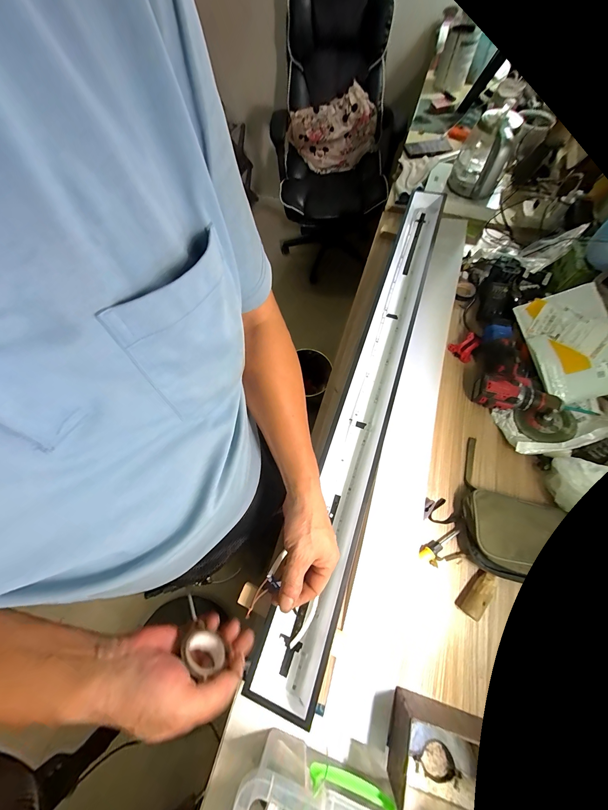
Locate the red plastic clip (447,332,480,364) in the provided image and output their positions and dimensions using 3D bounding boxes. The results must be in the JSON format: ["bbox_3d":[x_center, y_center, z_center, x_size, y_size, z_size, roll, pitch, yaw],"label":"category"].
[{"bbox_3d":[0.386,-0.140,0.637,0.060,0.034,0.057,-39,71,-14],"label":"red plastic clip"}]

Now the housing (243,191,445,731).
[{"bbox_3d":[0.162,-0.092,0.593,0.105,0.066,1.182,17,69,9],"label":"housing"}]

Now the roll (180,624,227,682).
[{"bbox_3d":[-0.110,0.268,0.289,0.049,0.040,0.017,29,71,13],"label":"roll"}]

